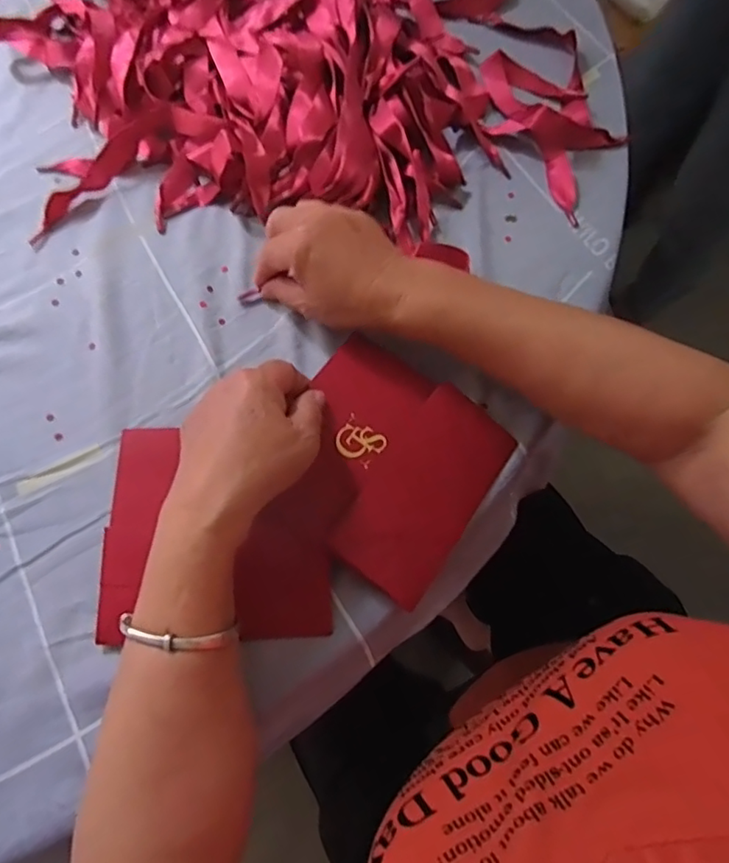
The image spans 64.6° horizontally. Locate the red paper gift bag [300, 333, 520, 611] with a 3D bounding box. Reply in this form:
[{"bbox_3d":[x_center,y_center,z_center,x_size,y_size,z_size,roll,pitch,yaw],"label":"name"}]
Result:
[{"bbox_3d":[0.015,0.017,0.382,0.138,0.010,0.140,37,70,5],"label":"red paper gift bag"}]

